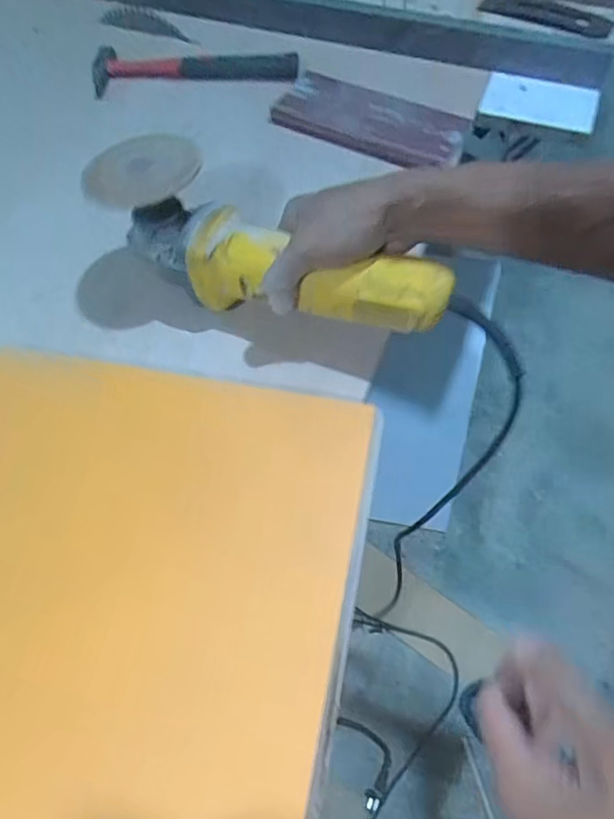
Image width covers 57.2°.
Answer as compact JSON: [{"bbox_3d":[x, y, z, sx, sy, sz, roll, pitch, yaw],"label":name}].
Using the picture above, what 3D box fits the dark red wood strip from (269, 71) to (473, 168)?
[{"bbox_3d":[0.069,-0.313,0.601,0.205,0.021,0.089,25,60,17],"label":"dark red wood strip"}]

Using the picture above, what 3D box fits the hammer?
[{"bbox_3d":[-0.131,-0.402,0.665,0.237,0.026,0.078,1,56,2],"label":"hammer"}]

